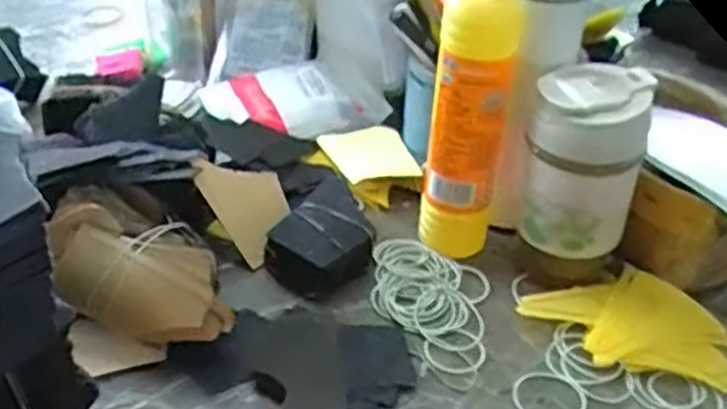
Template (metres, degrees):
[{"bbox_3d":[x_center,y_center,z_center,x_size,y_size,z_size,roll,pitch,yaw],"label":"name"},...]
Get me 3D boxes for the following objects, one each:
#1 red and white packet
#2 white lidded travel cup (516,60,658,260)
[{"bbox_3d":[-0.070,-0.105,0.762,0.160,0.033,0.098,-9,36,-14],"label":"red and white packet"},{"bbox_3d":[0.158,-0.027,0.553,0.073,0.125,0.073,1,35,-1],"label":"white lidded travel cup"}]

